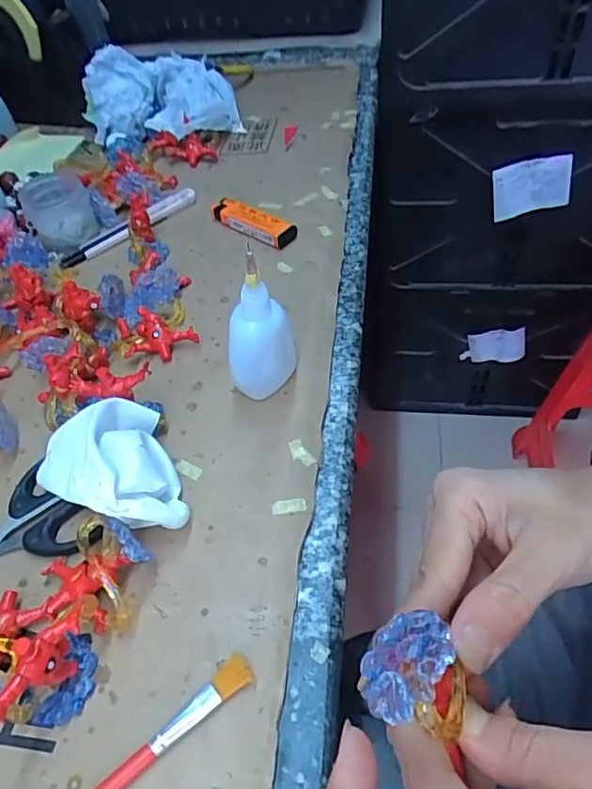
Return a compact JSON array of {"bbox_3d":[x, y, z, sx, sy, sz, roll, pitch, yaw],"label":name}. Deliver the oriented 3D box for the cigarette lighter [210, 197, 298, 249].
[{"bbox_3d":[-0.037,-0.142,0.459,0.083,0.013,0.020,32,60,27],"label":"cigarette lighter"}]

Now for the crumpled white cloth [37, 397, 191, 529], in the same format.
[{"bbox_3d":[-0.104,0.043,0.302,0.070,0.044,0.084,-19,52,-11],"label":"crumpled white cloth"}]

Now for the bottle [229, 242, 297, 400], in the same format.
[{"bbox_3d":[-0.021,-0.036,0.324,0.039,0.099,0.025,-9,51,-2],"label":"bottle"}]

